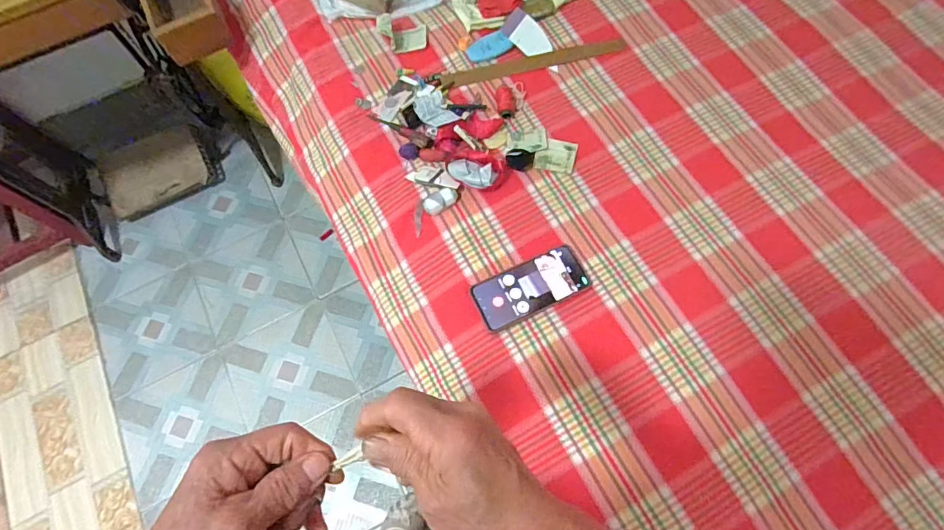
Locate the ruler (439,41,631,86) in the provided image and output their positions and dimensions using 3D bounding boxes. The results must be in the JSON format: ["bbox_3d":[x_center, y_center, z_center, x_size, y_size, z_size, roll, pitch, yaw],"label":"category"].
[{"bbox_3d":[0.111,-0.357,0.851,0.325,0.008,0.031,-14,73,-5],"label":"ruler"}]

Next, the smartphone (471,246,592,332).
[{"bbox_3d":[0.086,0.030,0.691,0.165,0.008,0.074,-24,70,-6],"label":"smartphone"}]

